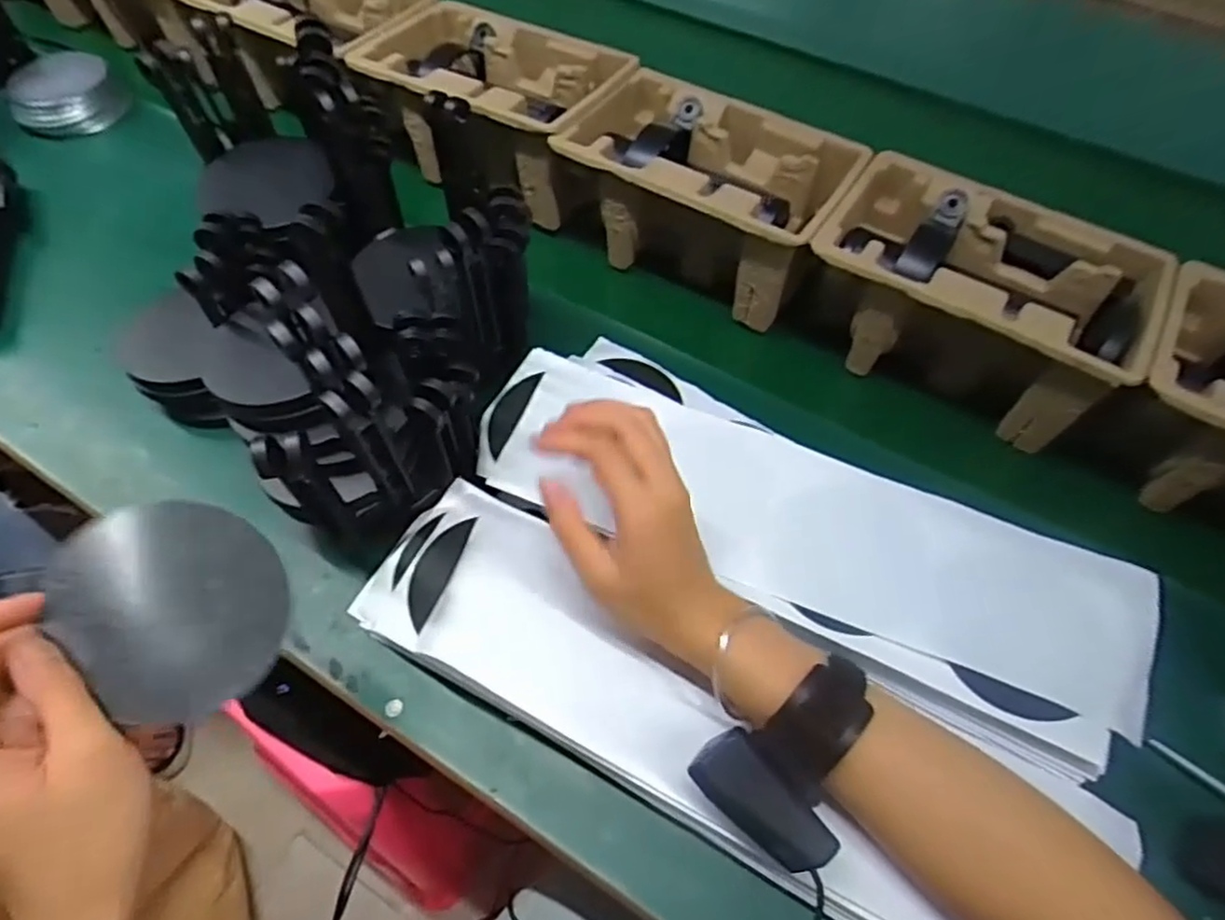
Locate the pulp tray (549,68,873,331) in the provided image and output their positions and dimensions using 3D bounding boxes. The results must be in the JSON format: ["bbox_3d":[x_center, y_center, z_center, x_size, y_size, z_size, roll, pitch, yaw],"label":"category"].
[{"bbox_3d":[0.074,-0.224,0.604,0.232,0.103,0.142,29,58,16],"label":"pulp tray"}]

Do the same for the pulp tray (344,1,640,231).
[{"bbox_3d":[-0.113,-0.334,0.658,0.246,0.096,0.142,26,58,15],"label":"pulp tray"}]

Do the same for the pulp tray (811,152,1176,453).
[{"bbox_3d":[0.273,-0.118,0.539,0.236,0.100,0.155,32,59,18],"label":"pulp tray"}]

